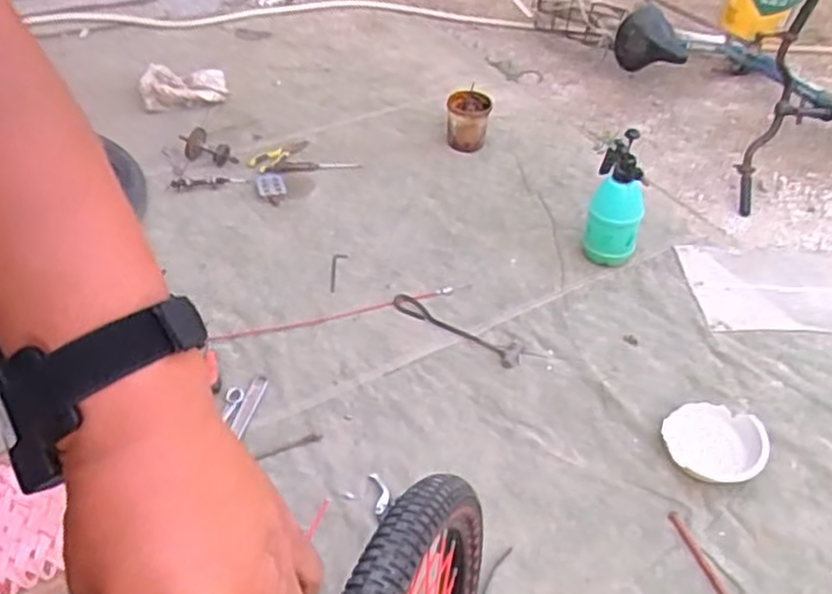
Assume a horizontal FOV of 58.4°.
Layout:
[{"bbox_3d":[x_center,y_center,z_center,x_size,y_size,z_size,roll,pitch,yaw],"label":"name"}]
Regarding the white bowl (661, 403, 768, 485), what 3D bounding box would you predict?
[{"bbox_3d":[0.541,0.263,1.357,0.176,0.055,0.151,21,45,18],"label":"white bowl"}]

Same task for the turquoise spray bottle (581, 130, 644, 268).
[{"bbox_3d":[0.447,-0.193,1.660,0.122,0.315,0.134,17,44,14],"label":"turquoise spray bottle"}]

